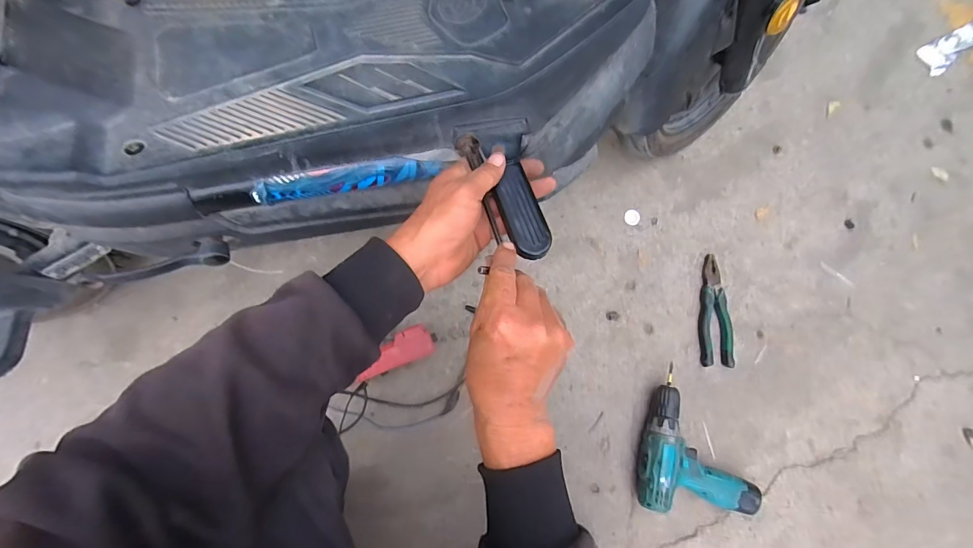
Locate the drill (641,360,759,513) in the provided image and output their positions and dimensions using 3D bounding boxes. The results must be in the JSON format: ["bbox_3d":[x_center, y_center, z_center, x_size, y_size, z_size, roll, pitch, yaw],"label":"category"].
[{"bbox_3d":[0.336,0.263,0.657,0.188,0.051,0.209,5,82,-3],"label":"drill"}]

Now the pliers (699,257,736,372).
[{"bbox_3d":[0.403,0.064,0.724,0.056,0.019,0.191,2,82,-4],"label":"pliers"}]

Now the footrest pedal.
[{"bbox_3d":[0.030,-0.057,0.367,0.037,0.010,0.091,-14,73,-6],"label":"footrest pedal"}]

